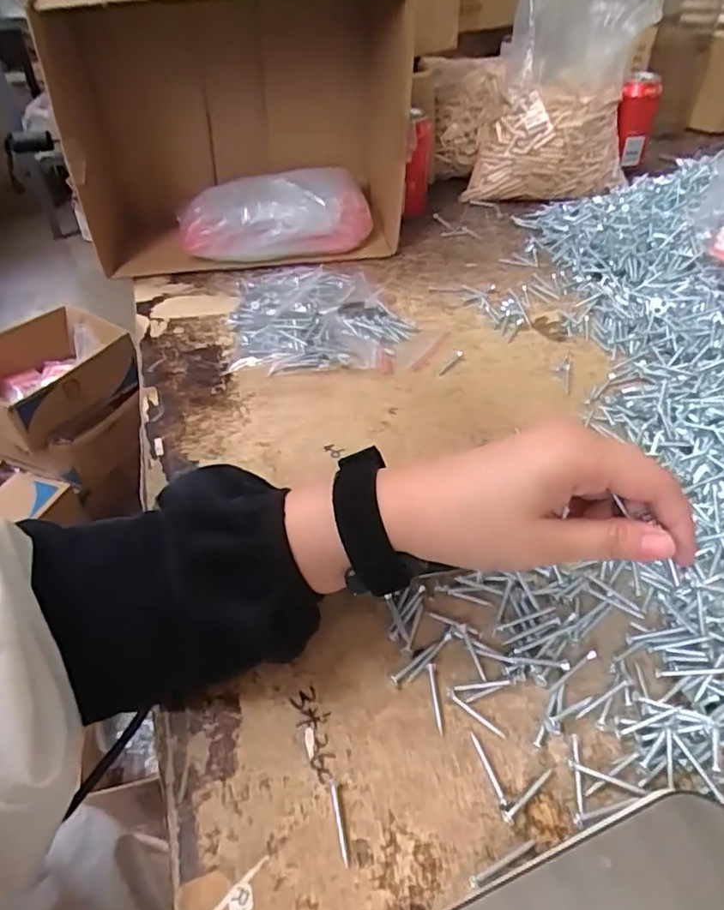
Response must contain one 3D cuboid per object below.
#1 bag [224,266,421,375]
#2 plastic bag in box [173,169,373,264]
[{"bbox_3d":[-0.038,-0.129,0.549,0.165,0.037,0.150,-3,42,-2],"label":"bag"},{"bbox_3d":[-0.094,-0.251,0.648,0.192,0.078,0.074,-13,44,-12],"label":"plastic bag in box"}]

